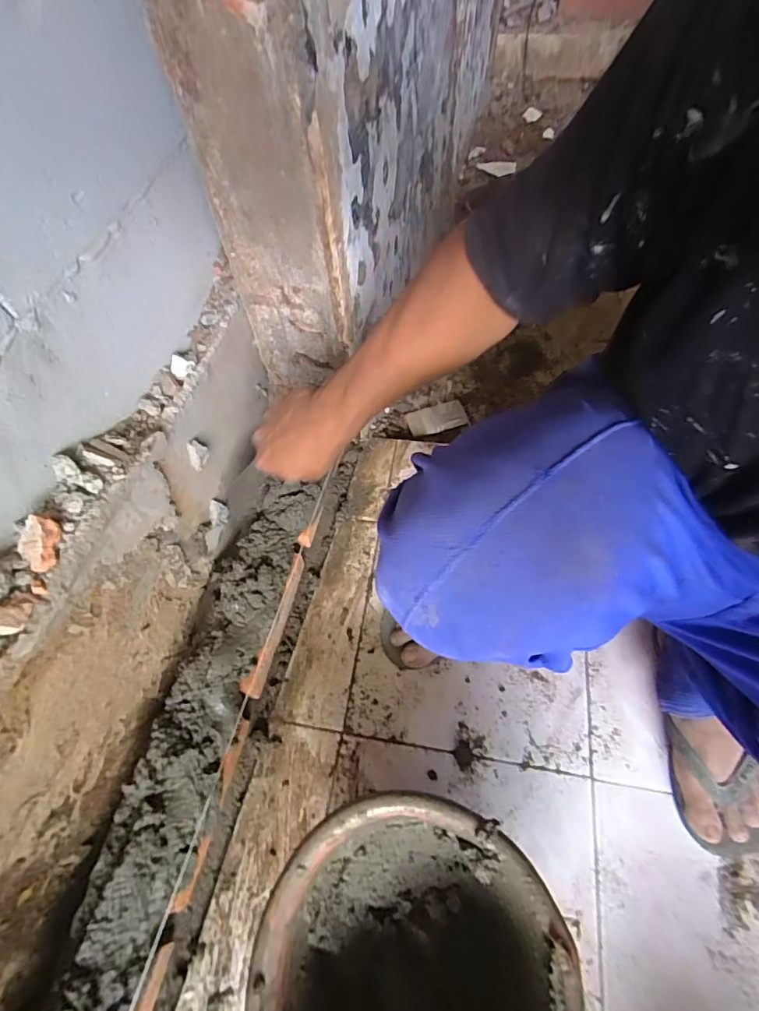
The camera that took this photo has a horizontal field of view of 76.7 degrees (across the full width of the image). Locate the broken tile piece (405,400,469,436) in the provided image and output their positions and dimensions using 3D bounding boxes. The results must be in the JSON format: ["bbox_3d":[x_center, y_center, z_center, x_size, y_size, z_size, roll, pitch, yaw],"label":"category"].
[{"bbox_3d":[0.103,-0.156,0.855,0.112,0.006,0.047,-16,100,-13],"label":"broken tile piece"}]

